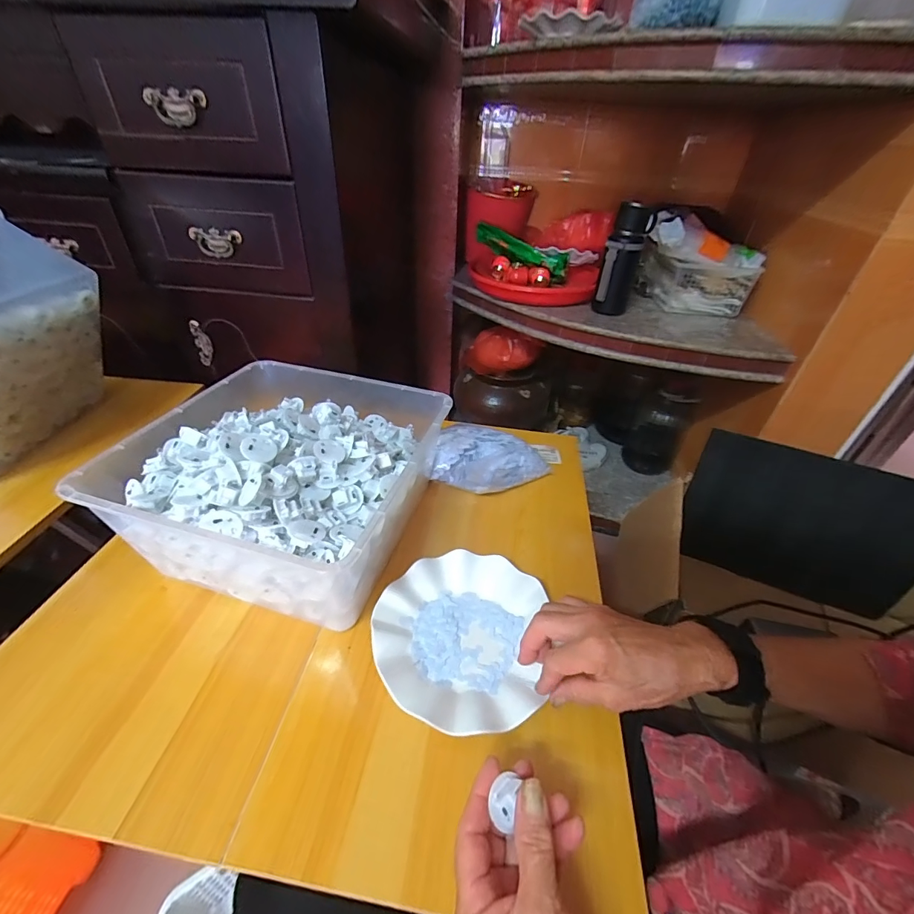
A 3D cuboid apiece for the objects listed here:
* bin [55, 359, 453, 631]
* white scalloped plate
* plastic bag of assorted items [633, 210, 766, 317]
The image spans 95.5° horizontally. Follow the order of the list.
[{"bbox_3d":[-0.204,0.012,0.505,0.329,0.139,0.313,13,39,11],"label":"bin"},{"bbox_3d":[0.001,0.175,0.421,0.161,0.021,0.178,8,39,5],"label":"white scalloped plate"},{"bbox_3d":[0.598,-0.476,1.040,0.250,0.203,0.203,11,39,9],"label":"plastic bag of assorted items"}]

